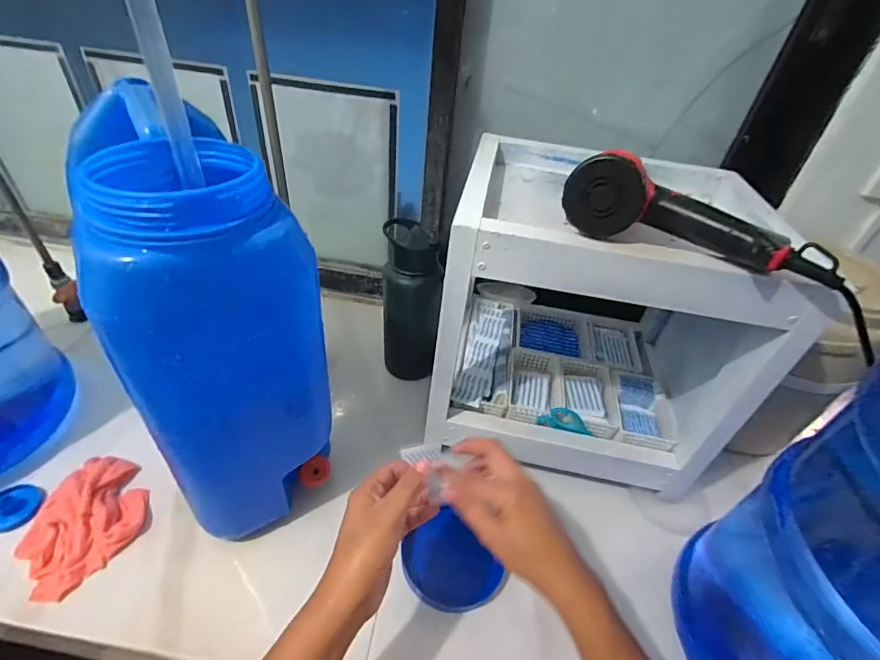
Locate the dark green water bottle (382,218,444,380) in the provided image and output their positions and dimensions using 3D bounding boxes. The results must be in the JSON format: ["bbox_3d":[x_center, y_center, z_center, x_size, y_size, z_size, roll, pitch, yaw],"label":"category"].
[{"bbox_3d":[-0.047,-0.035,0.681,0.084,0.246,0.088,-4,42,-13],"label":"dark green water bottle"}]

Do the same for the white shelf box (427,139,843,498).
[{"bbox_3d":[0.193,-0.045,0.600,0.354,0.312,0.315,10,41,3],"label":"white shelf box"}]

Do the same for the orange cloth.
[{"bbox_3d":[-0.416,0.217,0.511,0.125,0.031,0.143,26,44,20],"label":"orange cloth"}]

